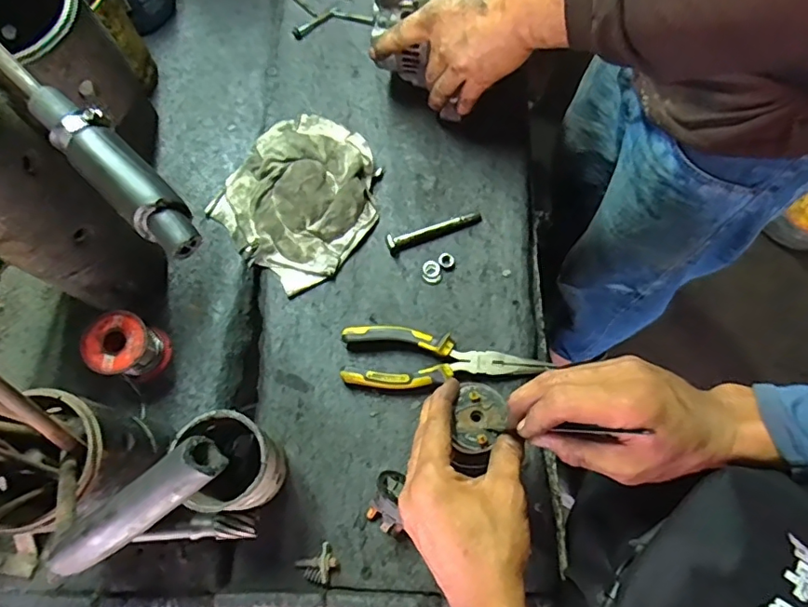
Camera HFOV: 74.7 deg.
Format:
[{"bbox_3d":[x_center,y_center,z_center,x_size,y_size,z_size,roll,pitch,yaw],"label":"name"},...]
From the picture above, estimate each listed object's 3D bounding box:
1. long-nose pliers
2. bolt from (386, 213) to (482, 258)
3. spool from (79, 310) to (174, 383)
[{"bbox_3d":[0.037,0.054,0.495,0.181,0.026,0.054,2,73,1],"label":"long-nose pliers"},{"bbox_3d":[0.031,-0.075,0.539,0.099,0.019,0.015,-22,74,-6],"label":"bolt"},{"bbox_3d":[-0.244,0.039,0.470,0.051,0.054,0.051,0,73,1],"label":"spool"}]

